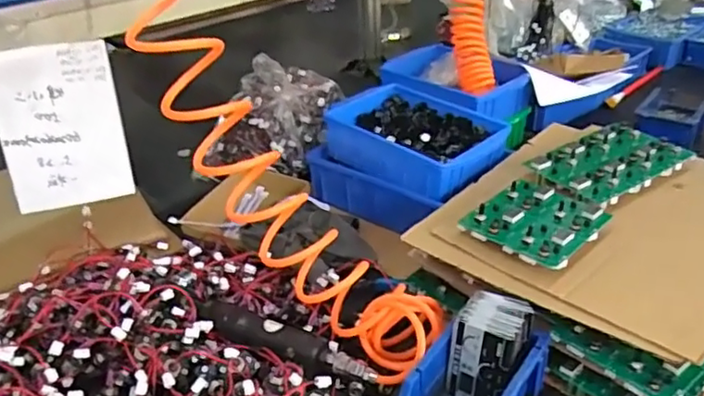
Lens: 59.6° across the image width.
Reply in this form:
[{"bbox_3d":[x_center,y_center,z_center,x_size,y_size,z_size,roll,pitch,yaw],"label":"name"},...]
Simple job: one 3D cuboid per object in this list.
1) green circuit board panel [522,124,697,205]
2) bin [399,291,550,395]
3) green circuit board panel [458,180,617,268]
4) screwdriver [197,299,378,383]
[{"bbox_3d":[0.354,-0.052,0.845,0.206,0.020,0.125,-20,35,-27],"label":"green circuit board panel"},{"bbox_3d":[0.127,0.186,0.631,0.101,0.104,0.157,21,38,32],"label":"bin"},{"bbox_3d":[0.219,0.025,0.732,0.125,0.022,0.136,24,40,37],"label":"green circuit board panel"},{"bbox_3d":[-0.078,0.162,0.700,0.226,0.035,0.033,10,33,20],"label":"screwdriver"}]

